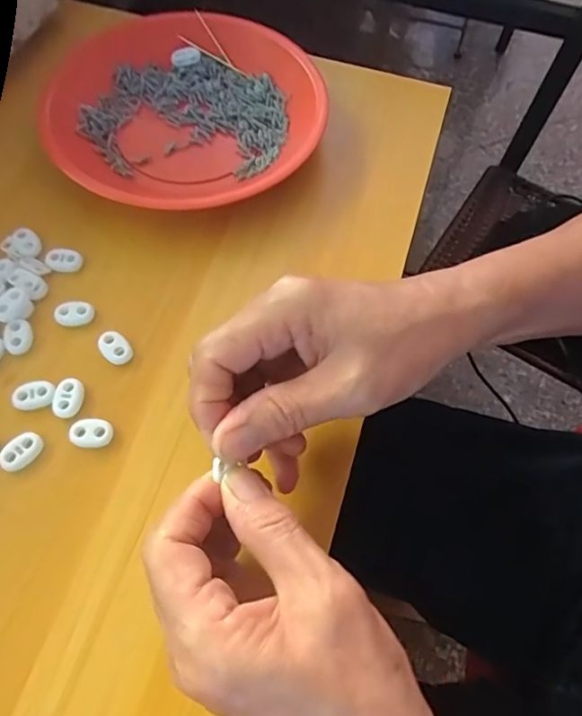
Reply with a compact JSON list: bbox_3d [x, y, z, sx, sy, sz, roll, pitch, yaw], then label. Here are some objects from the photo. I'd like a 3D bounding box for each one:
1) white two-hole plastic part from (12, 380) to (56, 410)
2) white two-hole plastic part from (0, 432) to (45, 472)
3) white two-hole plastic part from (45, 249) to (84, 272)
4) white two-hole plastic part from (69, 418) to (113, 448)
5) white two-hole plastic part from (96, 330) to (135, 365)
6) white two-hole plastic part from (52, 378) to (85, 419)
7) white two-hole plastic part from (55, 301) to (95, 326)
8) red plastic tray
[{"bbox_3d":[-0.142,0.020,0.287,0.021,0.004,0.016,-12,65,-9],"label":"white two-hole plastic part"},{"bbox_3d":[-0.142,0.049,0.273,0.014,0.005,0.022,35,67,14],"label":"white two-hole plastic part"},{"bbox_3d":[-0.143,-0.062,0.327,0.022,0.005,0.015,3,64,-1],"label":"white two-hole plastic part"},{"bbox_3d":[-0.107,0.041,0.280,0.022,0.005,0.015,-7,64,-6],"label":"white two-hole plastic part"},{"bbox_3d":[-0.103,-0.006,0.303,0.015,0.006,0.023,-39,72,-19],"label":"white two-hole plastic part"},{"bbox_3d":[-0.123,0.022,0.288,0.015,0.006,0.023,7,64,1],"label":"white two-hole plastic part"},{"bbox_3d":[-0.130,-0.026,0.312,0.022,0.006,0.015,2,64,-2],"label":"white two-hole plastic part"},{"bbox_3d":[-0.076,-0.178,0.383,0.191,0.038,0.191,1,64,-2],"label":"red plastic tray"}]

